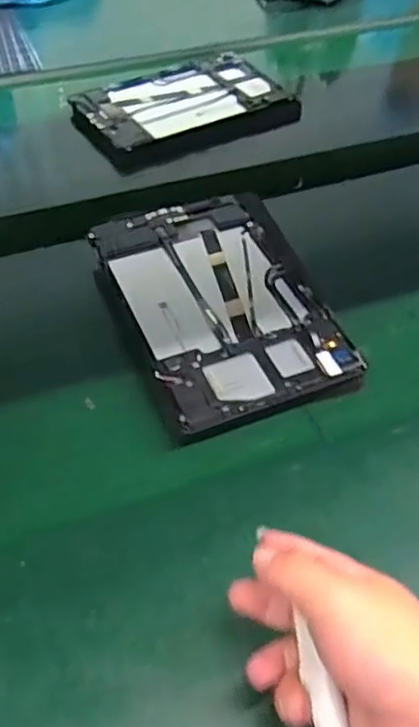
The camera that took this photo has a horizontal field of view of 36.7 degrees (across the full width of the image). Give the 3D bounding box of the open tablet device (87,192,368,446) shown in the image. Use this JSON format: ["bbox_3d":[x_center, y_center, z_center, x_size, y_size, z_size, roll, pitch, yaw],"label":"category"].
[{"bbox_3d":[0.004,-0.054,0.525,0.165,0.014,0.250,-13,51,-12],"label":"open tablet device"}]

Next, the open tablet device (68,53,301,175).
[{"bbox_3d":[-0.034,-0.319,0.776,0.250,0.029,0.150,-21,60,-17],"label":"open tablet device"}]

